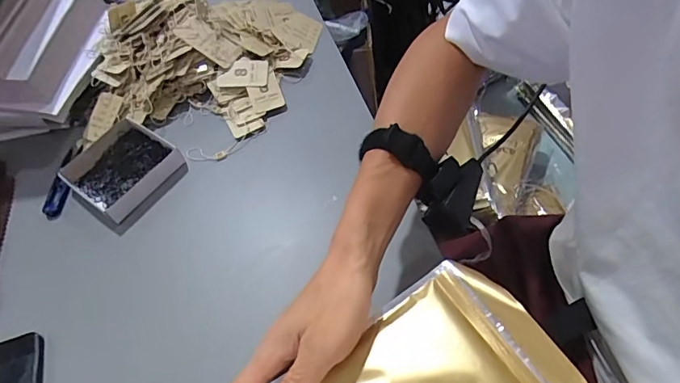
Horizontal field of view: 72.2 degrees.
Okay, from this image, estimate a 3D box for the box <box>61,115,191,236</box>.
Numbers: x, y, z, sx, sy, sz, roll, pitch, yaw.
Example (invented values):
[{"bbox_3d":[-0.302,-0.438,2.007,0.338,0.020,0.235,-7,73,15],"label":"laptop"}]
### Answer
[{"bbox_3d":[-0.256,-0.025,0.550,0.124,0.033,0.113,33,63,23],"label":"box"}]

